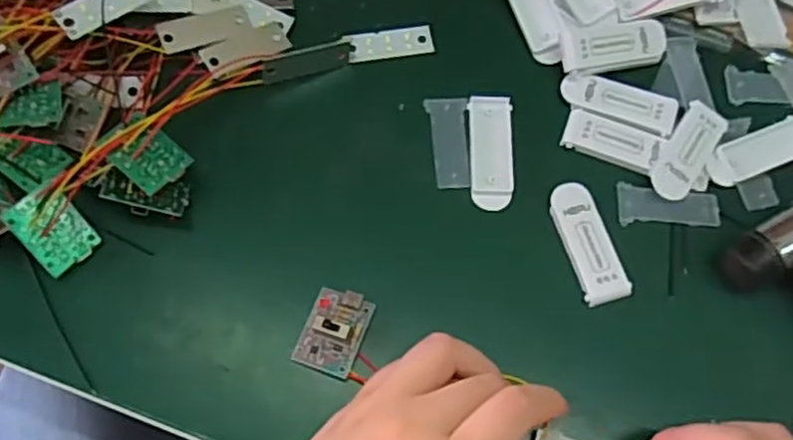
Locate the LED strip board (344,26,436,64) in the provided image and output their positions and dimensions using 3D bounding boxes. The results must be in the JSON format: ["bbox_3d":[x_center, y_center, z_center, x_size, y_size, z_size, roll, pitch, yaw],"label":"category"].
[{"bbox_3d":[-0.003,-0.091,0.366,0.045,0.004,0.016,-10,73,-5],"label":"LED strip board"}]

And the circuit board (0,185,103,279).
[{"bbox_3d":[-0.148,0.005,0.309,0.026,0.004,0.035,-49,118,-35],"label":"circuit board"}]

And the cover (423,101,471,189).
[{"bbox_3d":[0.027,-0.039,0.348,0.020,0.004,0.048,-5,73,-3],"label":"cover"}]

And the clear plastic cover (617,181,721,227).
[{"bbox_3d":[0.131,-0.007,0.341,0.048,0.004,0.020,2,73,-1],"label":"clear plastic cover"}]

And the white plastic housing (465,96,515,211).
[{"bbox_3d":[0.046,-0.034,0.347,0.021,0.004,0.059,3,73,-1],"label":"white plastic housing"}]

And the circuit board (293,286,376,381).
[{"bbox_3d":[-0.027,0.047,0.308,0.026,0.010,0.036,18,71,11],"label":"circuit board"}]

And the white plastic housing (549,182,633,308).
[{"bbox_3d":[0.089,0.010,0.332,0.022,0.006,0.058,-18,74,-7],"label":"white plastic housing"}]

